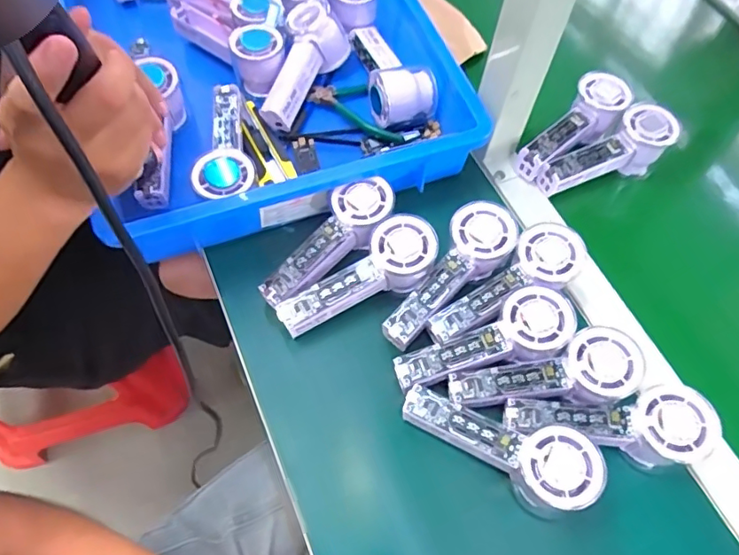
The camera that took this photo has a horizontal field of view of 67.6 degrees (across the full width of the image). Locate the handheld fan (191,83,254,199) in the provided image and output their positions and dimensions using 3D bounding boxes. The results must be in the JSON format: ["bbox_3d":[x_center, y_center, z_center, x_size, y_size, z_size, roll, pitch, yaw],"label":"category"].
[{"bbox_3d":[-0.140,-0.129,0.531,0.051,0.034,0.147,-5,61,-7],"label":"handheld fan"}]

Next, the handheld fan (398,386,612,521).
[{"bbox_3d":[0.096,0.125,0.414,0.150,0.024,0.060,20,60,23],"label":"handheld fan"}]

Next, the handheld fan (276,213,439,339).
[{"bbox_3d":[-0.008,0.004,0.484,0.145,0.044,0.052,-31,66,-3],"label":"handheld fan"}]

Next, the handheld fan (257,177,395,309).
[{"bbox_3d":[-0.036,-0.030,0.495,0.048,0.036,0.147,41,79,18],"label":"handheld fan"}]

